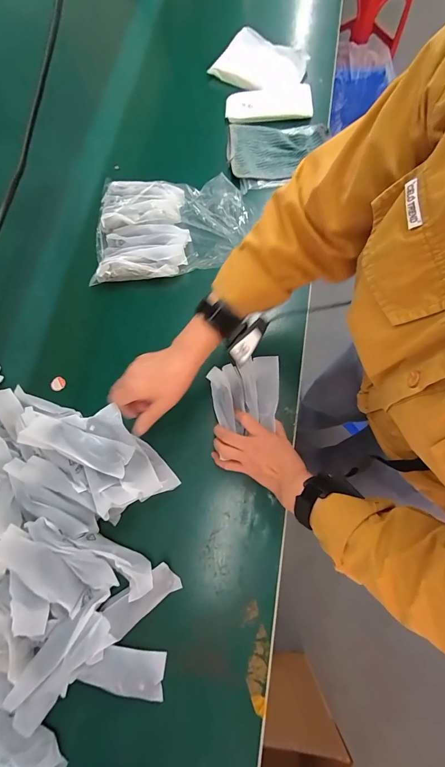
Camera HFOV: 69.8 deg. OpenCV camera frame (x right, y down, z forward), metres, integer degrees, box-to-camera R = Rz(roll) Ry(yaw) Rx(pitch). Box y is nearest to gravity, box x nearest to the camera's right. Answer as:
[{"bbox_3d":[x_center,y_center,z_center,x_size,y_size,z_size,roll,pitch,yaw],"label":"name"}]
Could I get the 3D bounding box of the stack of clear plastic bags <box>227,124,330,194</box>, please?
[{"bbox_3d":[0.117,-0.483,0.673,0.203,0.024,0.159,-2,74,0],"label":"stack of clear plastic bags"}]

